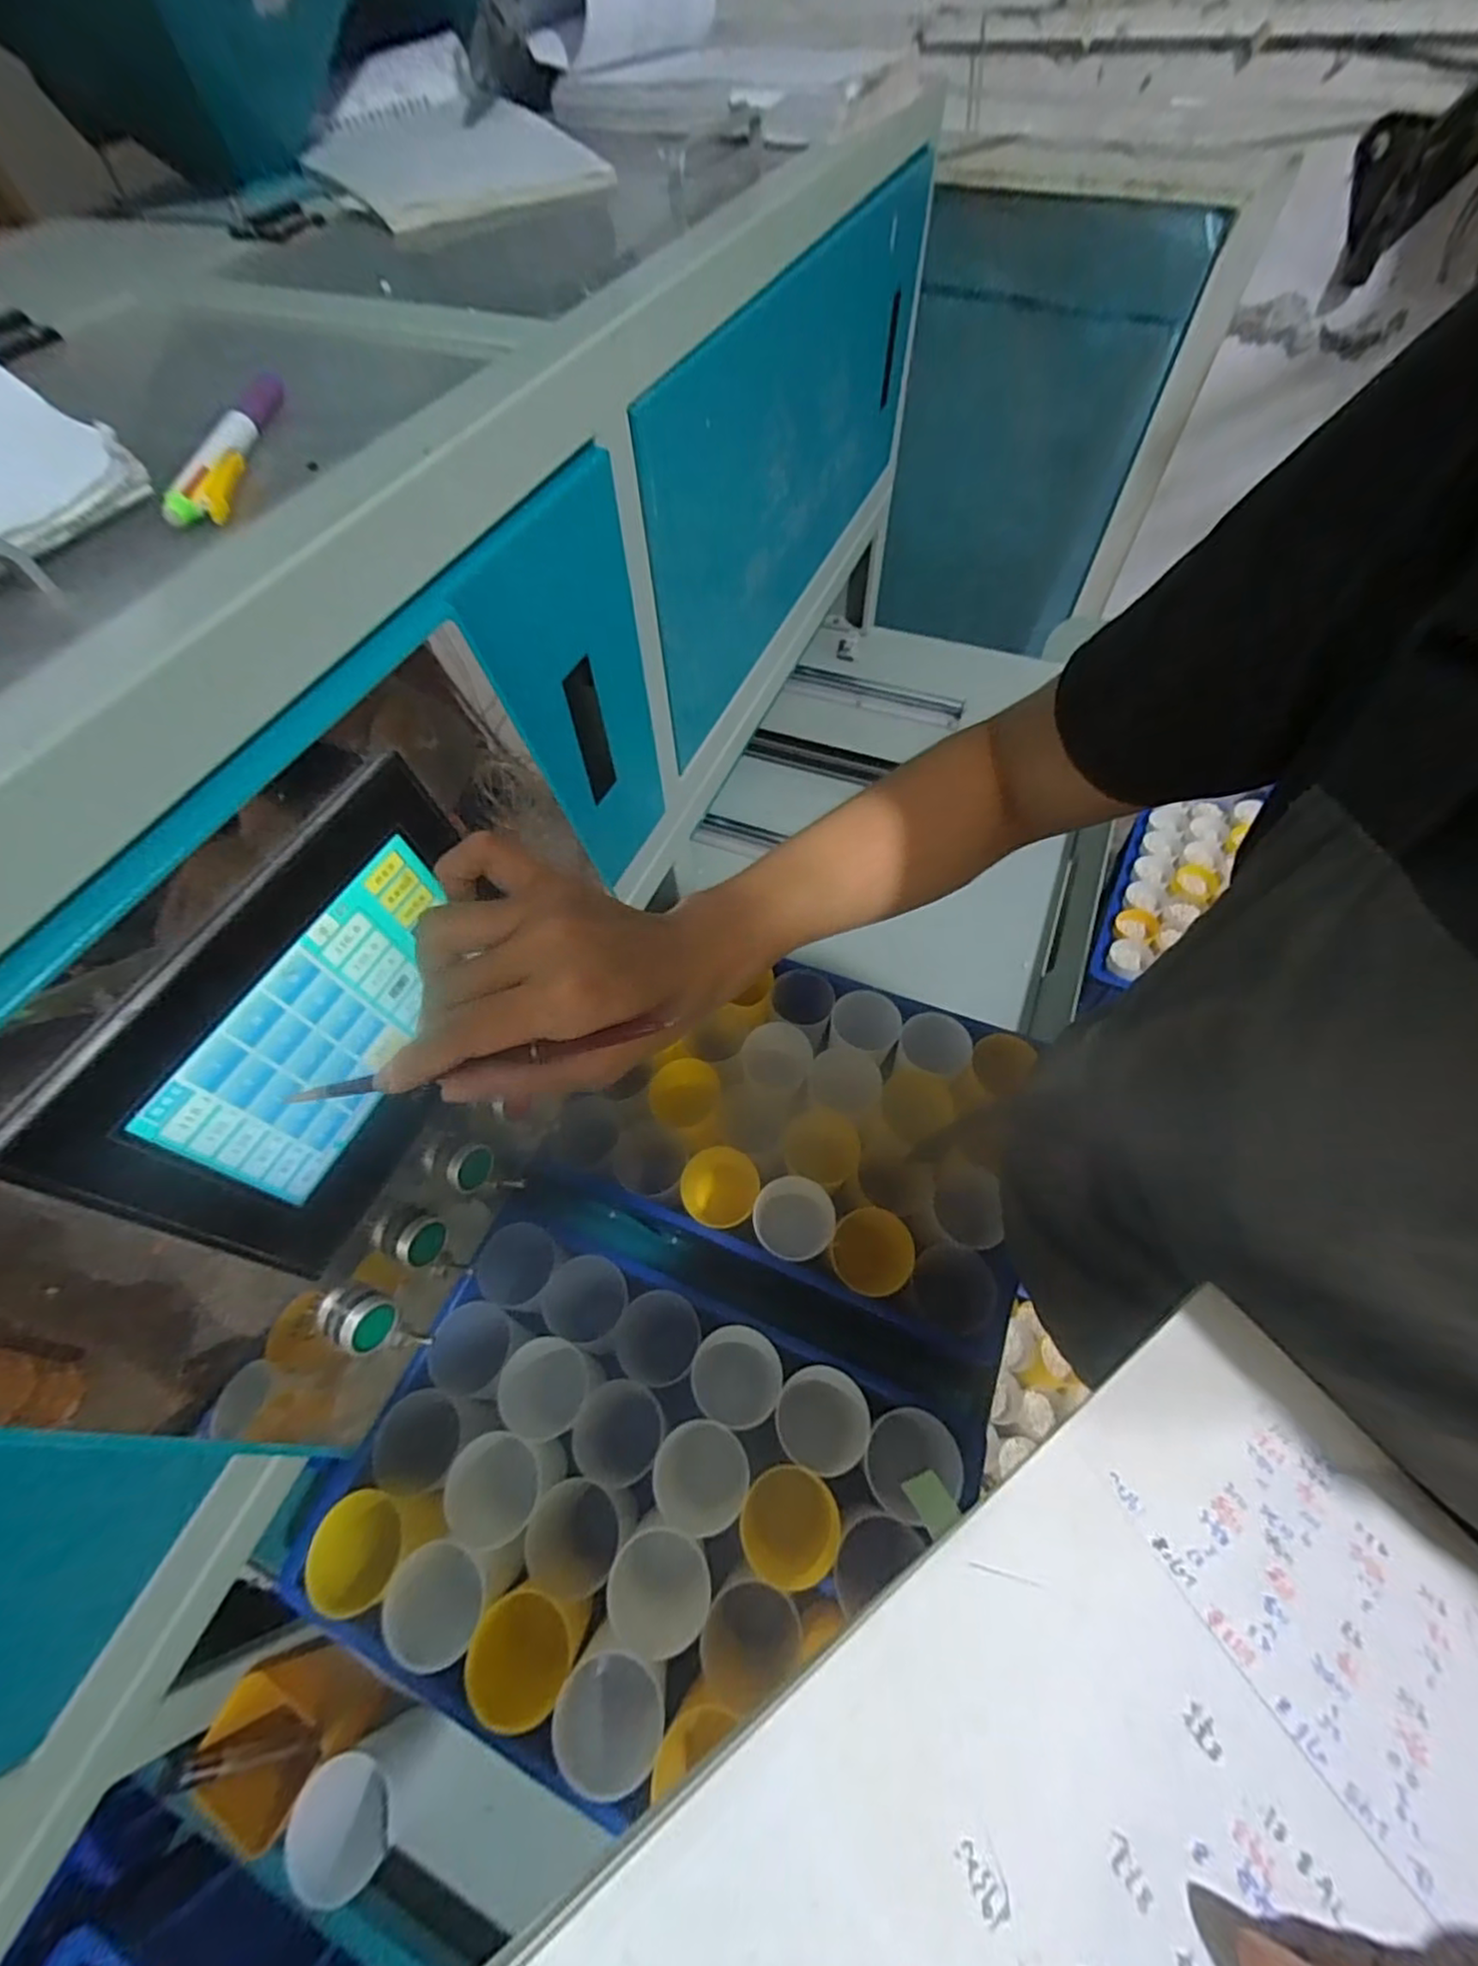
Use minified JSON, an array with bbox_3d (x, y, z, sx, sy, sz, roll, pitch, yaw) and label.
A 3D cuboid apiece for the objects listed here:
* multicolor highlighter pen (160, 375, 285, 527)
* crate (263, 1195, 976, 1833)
[{"bbox_3d":[-0.229,-0.244,0.309,0.016,0.013,0.123,-4,59,0],"label":"multicolor highlighter pen"},{"bbox_3d":[-0.060,0.362,0.501,0.377,0.114,0.300,21,63,15],"label":"crate"}]

